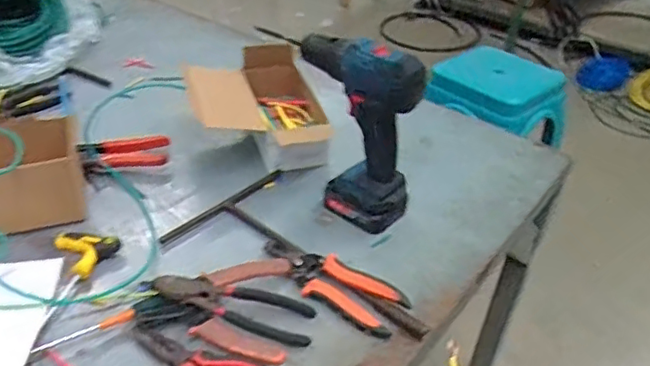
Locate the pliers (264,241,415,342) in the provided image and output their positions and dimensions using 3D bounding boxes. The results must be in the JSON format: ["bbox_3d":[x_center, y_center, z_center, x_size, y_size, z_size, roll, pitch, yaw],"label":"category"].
[{"bbox_3d":[0.005,0.104,0.632,0.166,0.022,0.057,26,42,25],"label":"pliers"}]

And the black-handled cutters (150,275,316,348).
[{"bbox_3d":[-0.090,0.120,0.587,0.157,0.019,0.053,19,37,-8],"label":"black-handled cutters"}]

